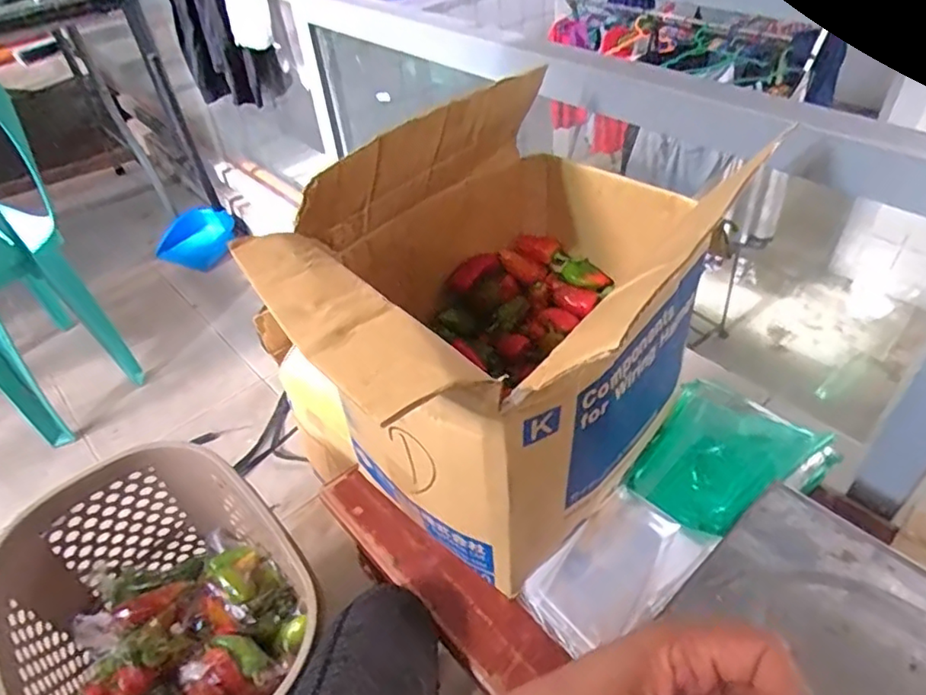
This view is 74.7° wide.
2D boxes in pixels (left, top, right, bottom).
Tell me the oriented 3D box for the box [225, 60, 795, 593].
[{"bbox_3d":[0.038,-0.039,0.631,0.427,0.330,0.324,-34,50,-27],"label":"box"}]

